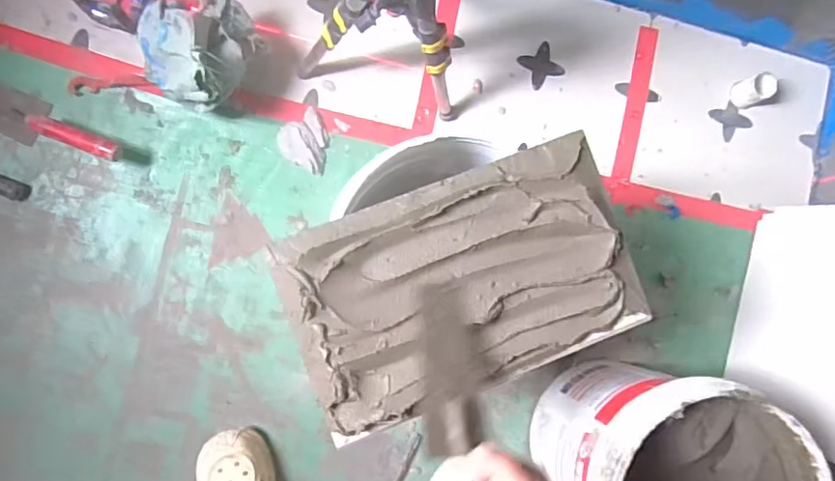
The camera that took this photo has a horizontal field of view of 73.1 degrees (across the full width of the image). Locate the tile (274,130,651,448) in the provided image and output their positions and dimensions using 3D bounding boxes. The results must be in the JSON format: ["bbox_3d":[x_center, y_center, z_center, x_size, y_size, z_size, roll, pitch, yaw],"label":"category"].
[{"bbox_3d":[0.056,0.048,0.636,0.384,0.034,0.232,-20,90,-6],"label":"tile"}]

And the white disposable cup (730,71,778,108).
[{"bbox_3d":[0.639,-0.286,1.072,0.053,0.057,0.054,0,88,-5],"label":"white disposable cup"}]

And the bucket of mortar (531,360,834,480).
[{"bbox_3d":[0.379,0.352,0.857,0.308,0.311,0.290,0,87,-6],"label":"bucket of mortar"}]

